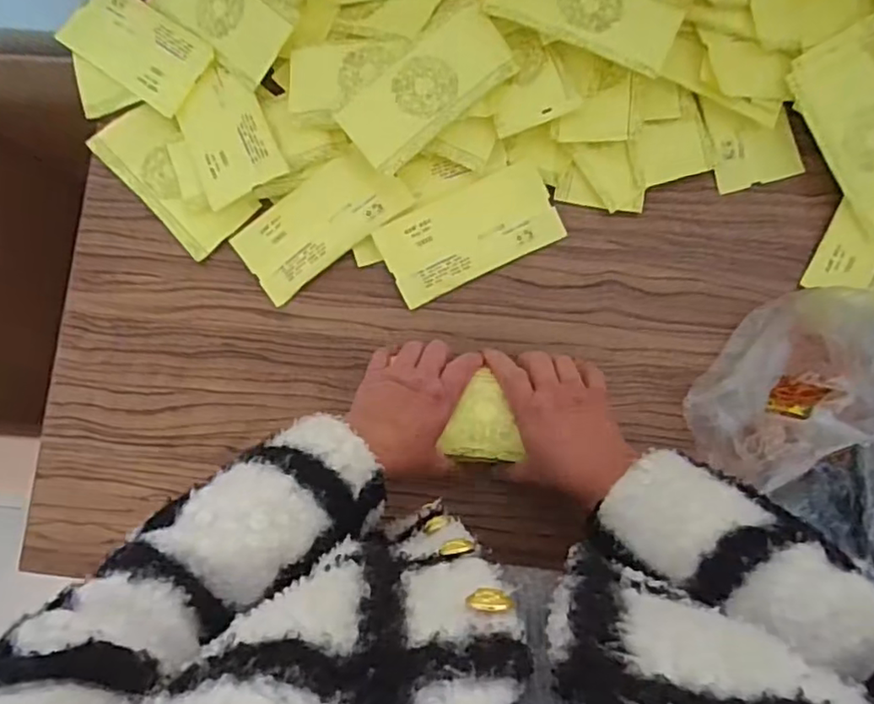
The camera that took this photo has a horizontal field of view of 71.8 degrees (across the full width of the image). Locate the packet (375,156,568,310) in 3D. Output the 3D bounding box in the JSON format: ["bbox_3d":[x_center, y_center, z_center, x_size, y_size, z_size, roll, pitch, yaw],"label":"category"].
[{"bbox_3d":[0.034,-0.120,0.603,0.175,0.009,0.088,-27,84,-1],"label":"packet"}]

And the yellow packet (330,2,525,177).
[{"bbox_3d":[-0.009,-0.251,0.576,0.167,0.009,0.077,-40,91,-1],"label":"yellow packet"}]

